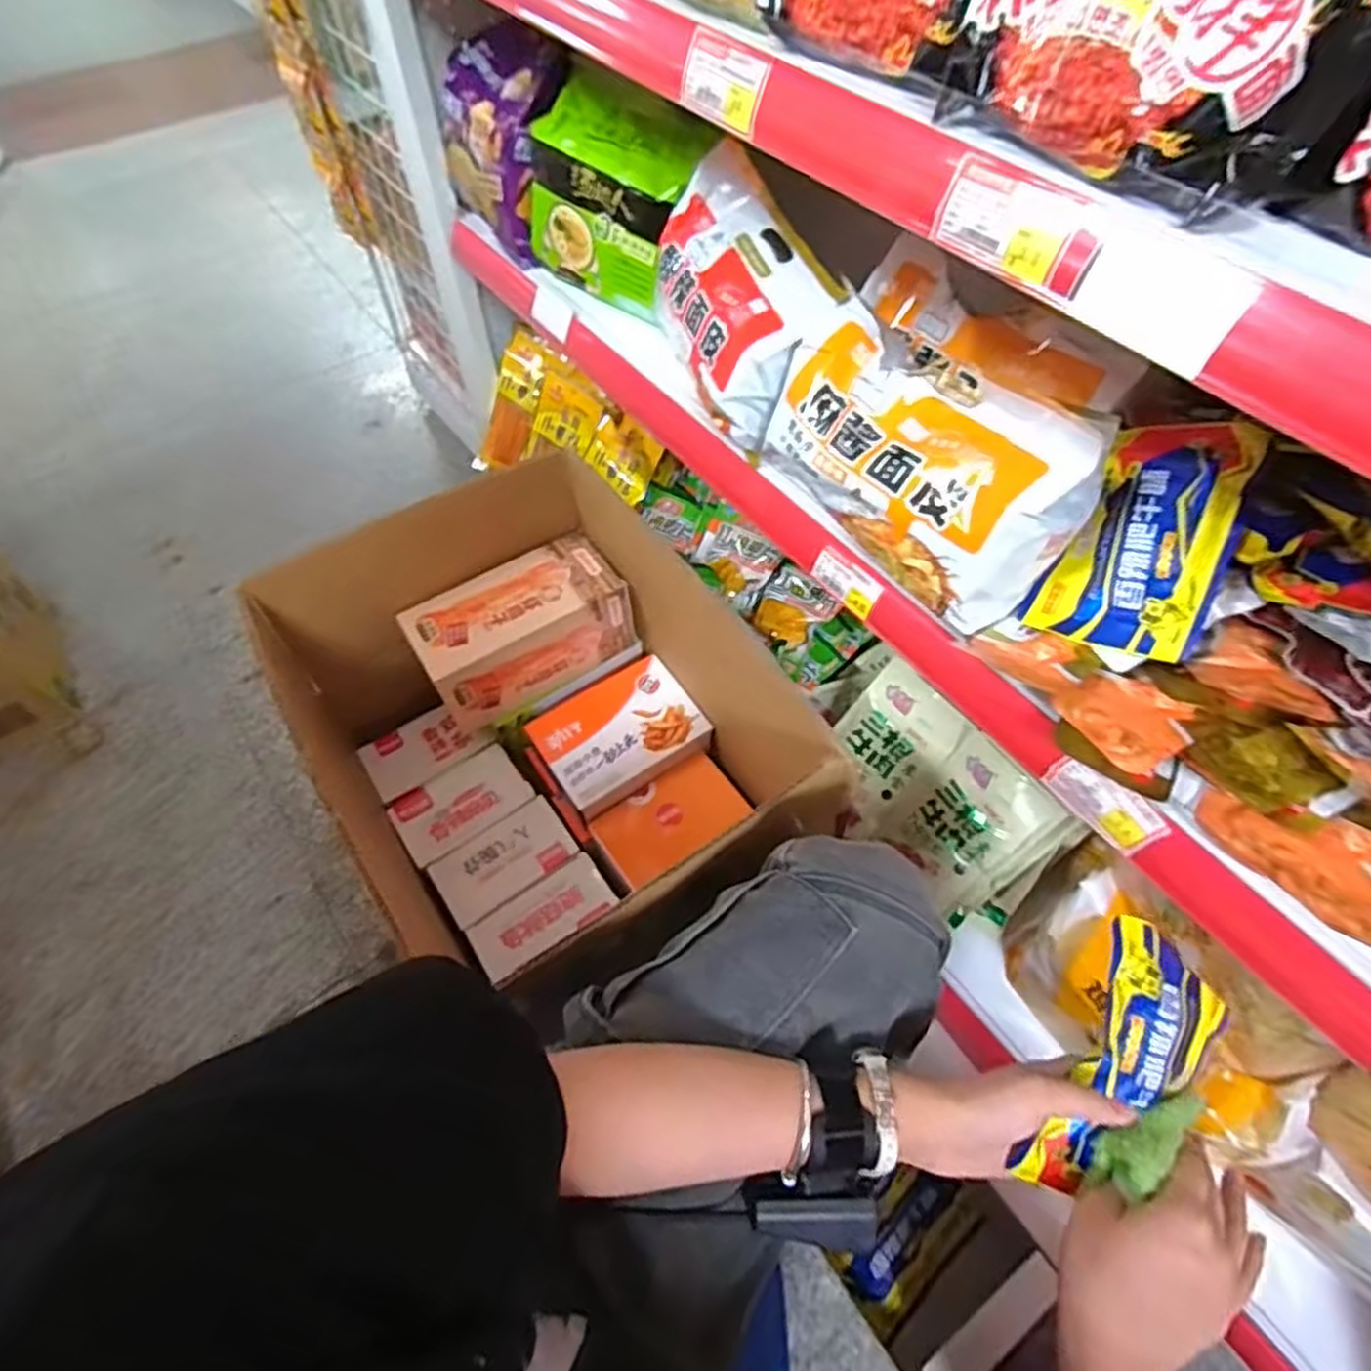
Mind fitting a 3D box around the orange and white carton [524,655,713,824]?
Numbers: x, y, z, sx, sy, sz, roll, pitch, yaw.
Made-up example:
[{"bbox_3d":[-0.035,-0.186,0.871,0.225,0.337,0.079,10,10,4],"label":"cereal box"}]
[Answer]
[{"bbox_3d":[-0.074,0.061,0.860,0.176,0.049,0.128,-31,62,-18],"label":"orange and white carton"}]

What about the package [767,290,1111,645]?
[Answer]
[{"bbox_3d":[0.167,-0.167,0.549,0.096,0.123,0.236,-34,63,-19],"label":"package"}]

